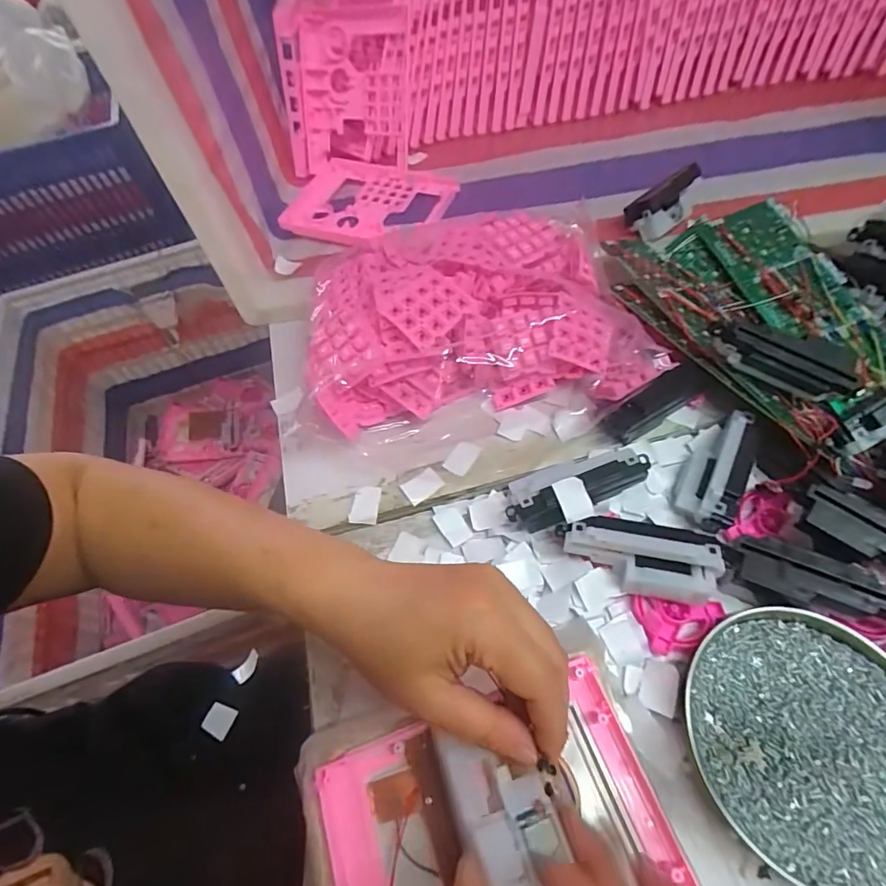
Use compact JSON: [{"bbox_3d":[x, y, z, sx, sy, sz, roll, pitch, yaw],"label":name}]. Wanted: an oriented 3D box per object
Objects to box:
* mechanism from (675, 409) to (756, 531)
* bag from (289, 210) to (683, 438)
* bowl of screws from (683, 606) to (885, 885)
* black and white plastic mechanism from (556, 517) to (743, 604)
[{"bbox_3d":[0.206,0.016,0.352,0.039,0.024,0.093,31,66,20],"label":"mechanism"},{"bbox_3d":[0.020,-0.103,0.405,0.256,0.078,0.168,-8,59,-1],"label":"bag"},{"bbox_3d":[0.210,0.167,0.273,0.126,0.019,0.134,-2,59,3],"label":"bowl of screws"},{"bbox_3d":[0.134,0.077,0.317,0.109,0.034,0.037,11,60,10],"label":"black and white plastic mechanism"}]

